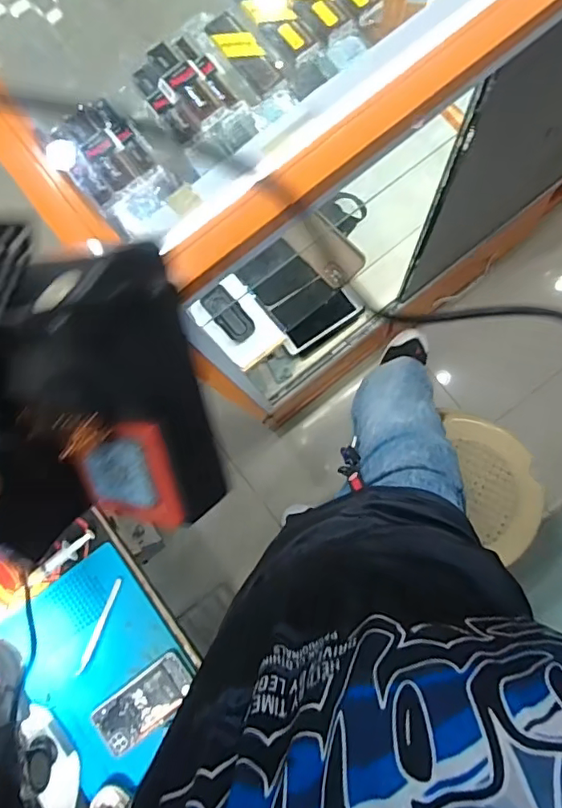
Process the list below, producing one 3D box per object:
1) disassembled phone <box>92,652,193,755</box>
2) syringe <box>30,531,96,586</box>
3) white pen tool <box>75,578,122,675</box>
[{"bbox_3d":[-0.201,0.440,0.795,0.153,0.015,0.068,-39,81,1],"label":"disassembled phone"},{"bbox_3d":[-0.339,0.237,0.831,0.116,0.019,0.029,-41,81,1],"label":"syringe"},{"bbox_3d":[-0.275,0.338,0.817,0.012,0.009,0.148,22,86,9],"label":"white pen tool"}]

